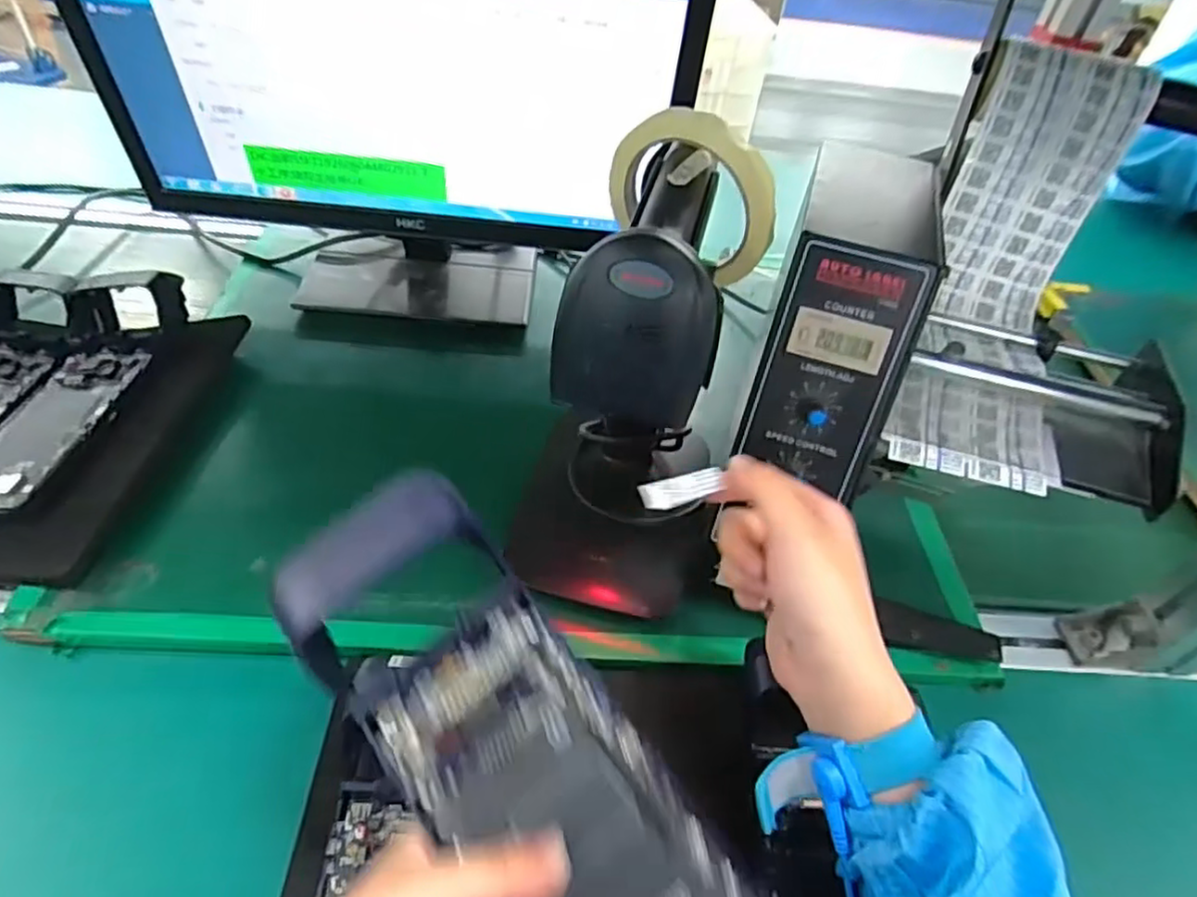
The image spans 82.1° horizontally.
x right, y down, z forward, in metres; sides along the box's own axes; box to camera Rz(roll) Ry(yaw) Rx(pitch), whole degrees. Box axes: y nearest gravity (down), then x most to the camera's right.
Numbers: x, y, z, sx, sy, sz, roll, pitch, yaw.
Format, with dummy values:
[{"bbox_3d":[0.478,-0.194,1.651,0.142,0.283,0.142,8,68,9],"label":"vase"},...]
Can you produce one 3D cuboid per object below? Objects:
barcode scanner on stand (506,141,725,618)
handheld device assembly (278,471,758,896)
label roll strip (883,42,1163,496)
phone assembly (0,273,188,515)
[{"bbox_3d":[0.010,-0.019,0.393,0.101,0.247,0.141,6,45,-1],"label":"barcode scanner on stand"},{"bbox_3d":[-0.028,0.114,0.251,0.082,0.044,0.215,-31,71,-31],"label":"handheld device assembly"},{"bbox_3d":[0.230,-0.095,0.395,0.083,0.066,0.236,14,84,8],"label":"label roll strip"},{"bbox_3d":[-0.379,-0.052,0.496,0.086,0.043,0.229,6,45,-1],"label":"phone assembly"}]

